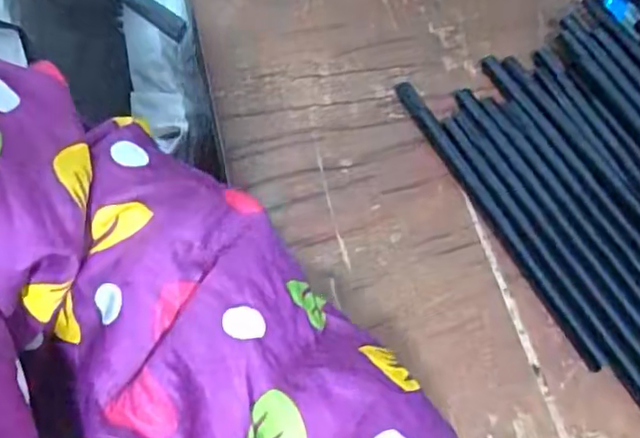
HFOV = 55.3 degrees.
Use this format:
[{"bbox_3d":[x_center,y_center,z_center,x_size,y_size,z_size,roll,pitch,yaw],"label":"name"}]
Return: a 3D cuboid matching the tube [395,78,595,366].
[{"bbox_3d":[0.113,-0.005,0.409,0.017,0.008,0.229,-22,64,-16],"label":"tube"}]

